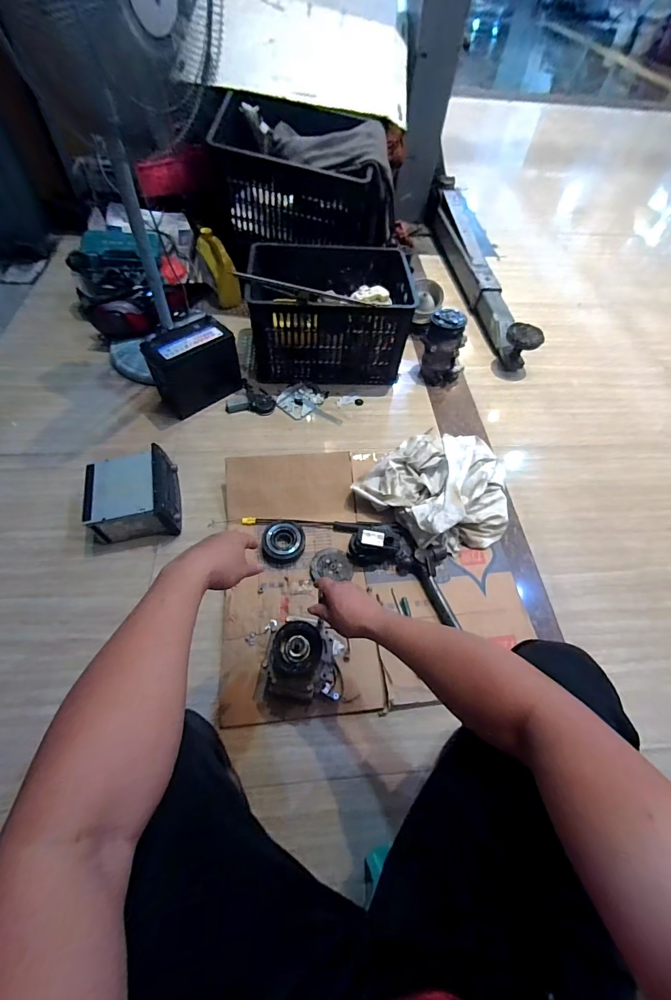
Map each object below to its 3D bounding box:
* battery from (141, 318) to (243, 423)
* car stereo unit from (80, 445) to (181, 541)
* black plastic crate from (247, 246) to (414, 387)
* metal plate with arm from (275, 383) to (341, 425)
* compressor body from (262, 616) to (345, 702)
[{"bbox_3d":[-0.425,-0.404,1.176,0.138,0.204,0.243,40,63,19],"label":"battery"},{"bbox_3d":[-0.496,-0.019,0.950,0.195,0.096,0.207,-10,59,-11],"label":"car stereo unit"},{"bbox_3d":[-0.025,-0.636,1.314,0.492,0.270,0.411,-2,57,-6],"label":"black plastic crate"},{"bbox_3d":[-0.086,-0.296,1.240,0.140,0.020,0.203,-33,66,-23],"label":"metal plate with arm"},{"bbox_3d":[-0.055,0.302,0.739,0.136,0.174,0.133,2,57,-3],"label":"compressor body"}]

